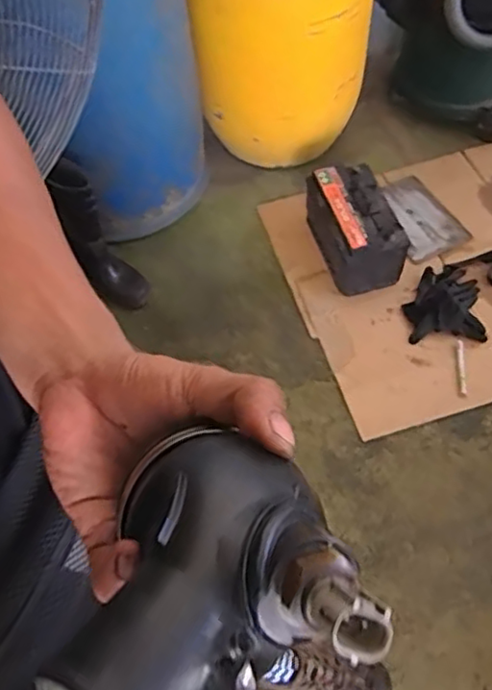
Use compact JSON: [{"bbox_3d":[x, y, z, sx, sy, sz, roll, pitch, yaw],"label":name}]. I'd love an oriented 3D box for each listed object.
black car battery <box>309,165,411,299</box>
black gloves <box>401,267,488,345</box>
[{"bbox_3d":[0.285,-0.290,1.636,0.171,0.188,0.342,-17,59,-6],"label":"black car battery"},{"bbox_3d":[0.500,-0.108,1.608,0.192,0.043,0.211,-3,58,3],"label":"black gloves"}]

